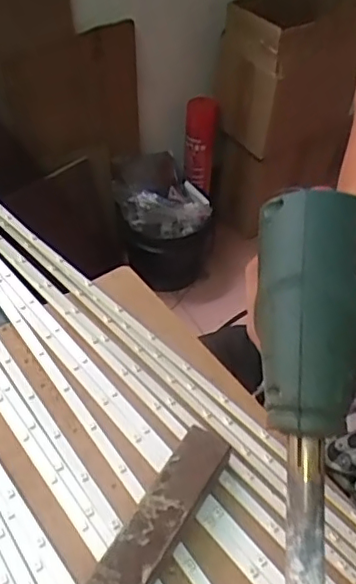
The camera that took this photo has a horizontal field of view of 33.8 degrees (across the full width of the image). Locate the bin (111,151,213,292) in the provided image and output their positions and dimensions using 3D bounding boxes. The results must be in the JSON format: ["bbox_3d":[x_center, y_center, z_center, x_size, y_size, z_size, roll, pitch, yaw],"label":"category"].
[{"bbox_3d":[-0.029,-0.140,1.151,0.190,0.231,0.168,-3,49,-6],"label":"bin"}]

